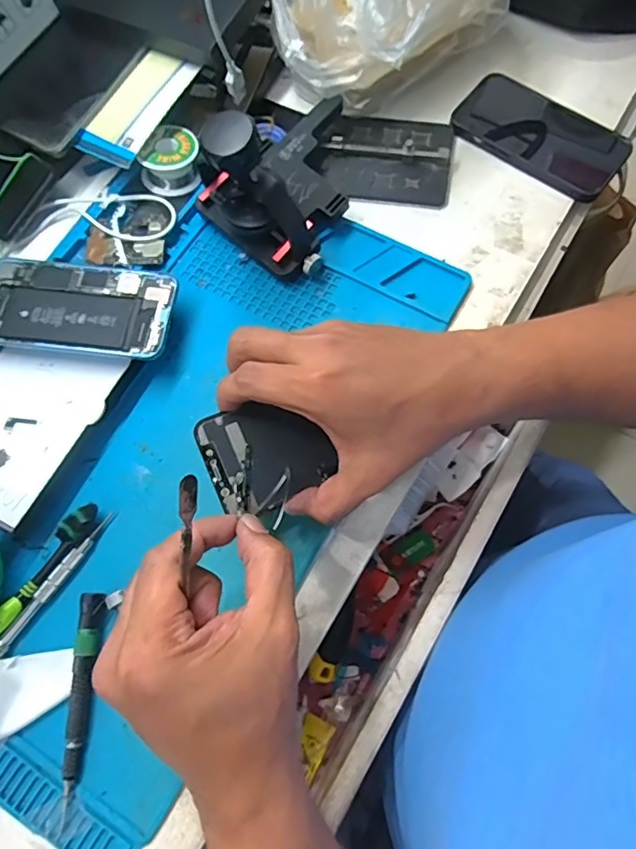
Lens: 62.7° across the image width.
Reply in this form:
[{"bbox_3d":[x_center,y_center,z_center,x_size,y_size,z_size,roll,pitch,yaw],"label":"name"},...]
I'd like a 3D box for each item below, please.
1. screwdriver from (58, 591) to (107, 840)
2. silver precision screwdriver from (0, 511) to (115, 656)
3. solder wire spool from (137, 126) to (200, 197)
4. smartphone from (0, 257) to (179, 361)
[{"bbox_3d":[-0.150,0.175,0.327,0.014,0.013,0.131,1,71,3],"label":"screwdriver"},{"bbox_3d":[-0.177,0.105,0.353,0.011,0.012,0.107,34,76,13],"label":"silver precision screwdriver"},{"bbox_3d":[-0.126,-0.227,0.449,0.047,0.031,0.048,-1,71,2],"label":"solder wire spool"},{"bbox_3d":[-0.185,-0.089,0.396,0.149,0.004,0.073,7,70,4],"label":"smartphone"}]

